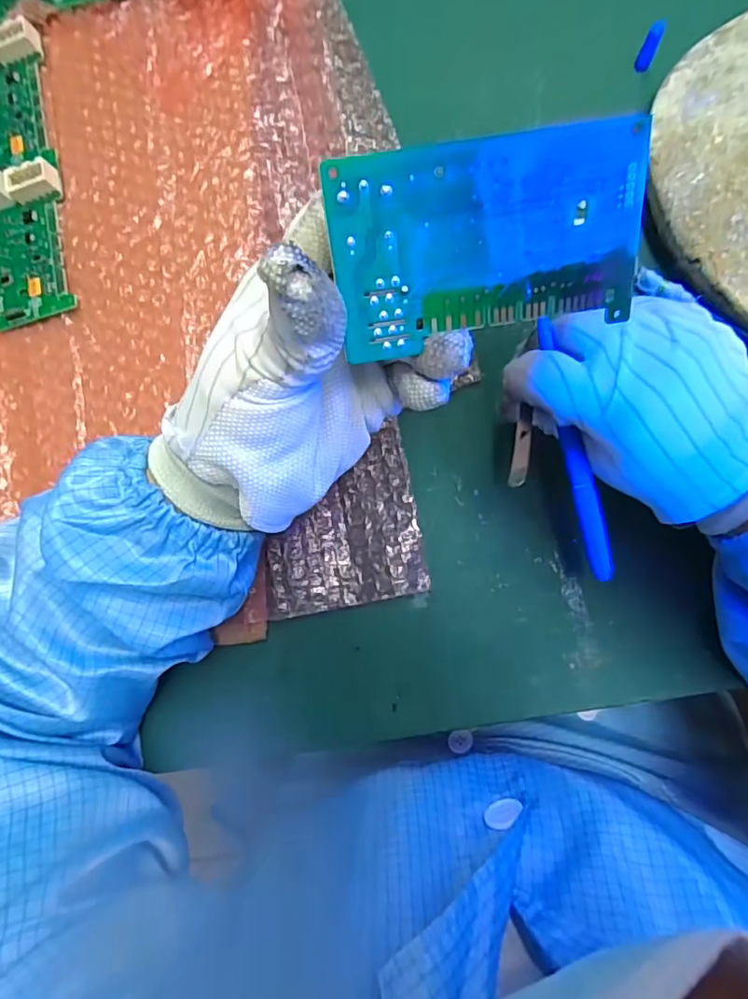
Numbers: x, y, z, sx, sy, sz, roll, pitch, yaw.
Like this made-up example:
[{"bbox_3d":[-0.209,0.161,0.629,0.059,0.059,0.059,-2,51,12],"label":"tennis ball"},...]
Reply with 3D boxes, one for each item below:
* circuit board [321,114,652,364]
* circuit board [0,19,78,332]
[{"bbox_3d":[0.037,-0.081,0.172,0.097,0.004,0.056,-10,120,-2],"label":"circuit board"},{"bbox_3d":[-0.230,-0.206,0.339,0.058,0.023,0.190,-11,83,5],"label":"circuit board"}]

